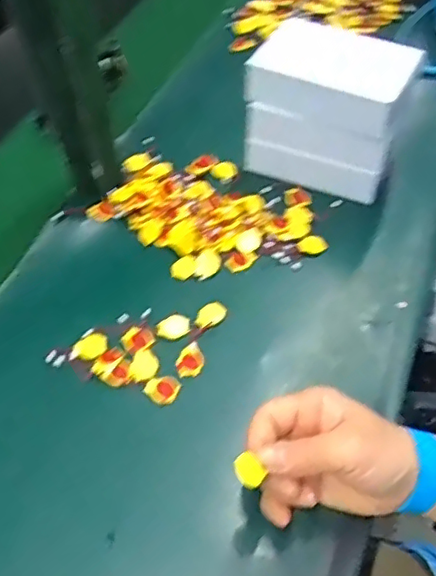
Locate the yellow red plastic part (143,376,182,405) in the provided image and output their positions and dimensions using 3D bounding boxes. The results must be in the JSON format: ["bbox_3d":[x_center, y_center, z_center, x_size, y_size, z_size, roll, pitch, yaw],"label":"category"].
[{"bbox_3d":[-0.043,0.079,0.468,0.025,0.004,0.025,-1,52,1],"label":"yellow red plastic part"}]

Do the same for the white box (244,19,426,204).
[{"bbox_3d":[0.111,-0.174,0.585,0.136,0.122,0.099,24,56,19],"label":"white box"}]

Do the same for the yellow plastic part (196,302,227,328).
[{"bbox_3d":[-0.006,0.023,0.507,0.028,0.004,0.021,-34,58,-22],"label":"yellow plastic part"}]

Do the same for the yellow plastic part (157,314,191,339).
[{"bbox_3d":[-0.038,0.033,0.503,0.027,0.004,0.022,-3,52,0],"label":"yellow plastic part"}]

